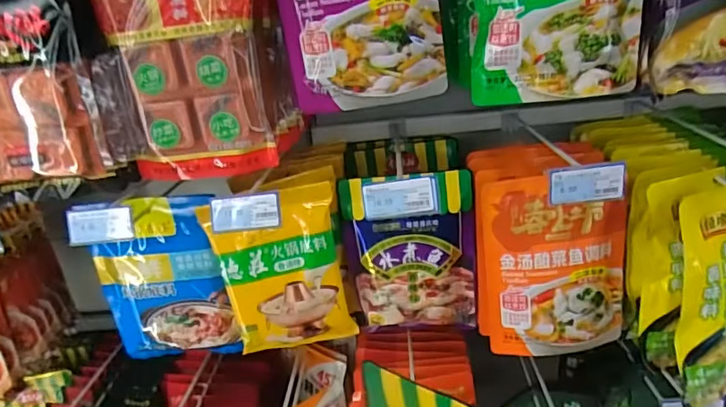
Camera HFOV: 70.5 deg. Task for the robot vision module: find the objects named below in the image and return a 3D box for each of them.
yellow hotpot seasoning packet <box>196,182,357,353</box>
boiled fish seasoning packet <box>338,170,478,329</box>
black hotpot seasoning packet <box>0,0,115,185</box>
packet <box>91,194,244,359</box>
[{"bbox_3d":[-0.108,0.101,0.726,0.165,0.234,0.035,-15,25,-18],"label":"yellow hotpot seasoning packet"},{"bbox_3d":[0.070,0.081,0.753,0.181,0.251,0.026,-4,23,7],"label":"boiled fish seasoning packet"},{"bbox_3d":[-0.416,-0.141,0.610,0.207,0.234,0.059,-3,20,7],"label":"black hotpot seasoning packet"},{"bbox_3d":[-0.293,0.114,0.761,0.174,0.264,0.046,-10,23,-7],"label":"packet"}]

